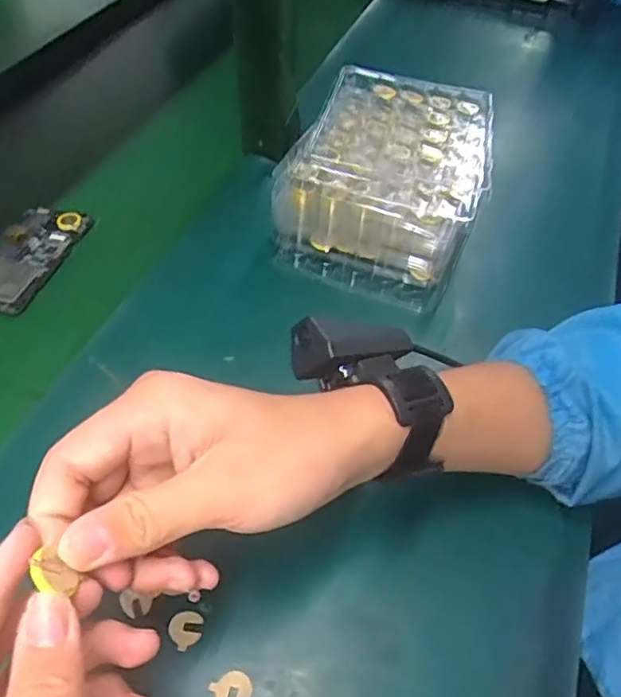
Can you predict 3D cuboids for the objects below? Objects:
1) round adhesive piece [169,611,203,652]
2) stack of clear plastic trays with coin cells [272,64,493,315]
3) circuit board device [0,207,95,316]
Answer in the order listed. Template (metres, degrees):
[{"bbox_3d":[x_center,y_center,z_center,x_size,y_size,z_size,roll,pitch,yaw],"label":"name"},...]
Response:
[{"bbox_3d":[-0.066,0.148,0.316,0.017,0.004,0.019,19,59,3],"label":"round adhesive piece"},{"bbox_3d":[0.070,-0.152,0.522,0.167,0.073,0.214,16,52,11],"label":"stack of clear plastic trays with coin cells"},{"bbox_3d":[-0.246,-0.080,0.512,0.069,0.012,0.122,12,50,9],"label":"circuit board device"}]

